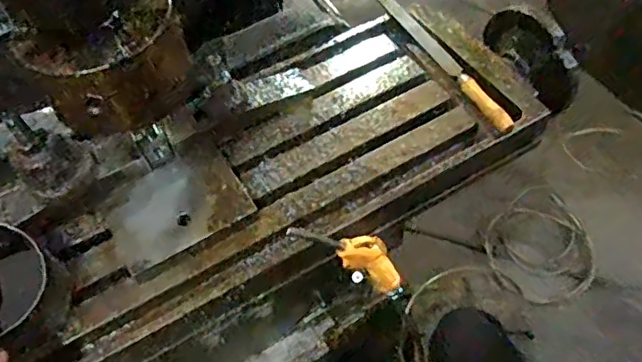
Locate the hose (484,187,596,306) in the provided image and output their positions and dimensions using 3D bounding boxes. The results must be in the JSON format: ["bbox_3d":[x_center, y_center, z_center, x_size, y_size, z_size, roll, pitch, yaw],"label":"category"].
[{"bbox_3d":[0.580,0.178,1.497,0.300,0.043,0.277,-2,54,3],"label":"hose"}]

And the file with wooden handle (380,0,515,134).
[{"bbox_3d":[0.145,-0.147,0.677,0.021,0.027,0.259,-23,56,-13],"label":"file with wooden handle"}]

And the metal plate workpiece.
[{"bbox_3d":[-0.145,0.022,0.562,0.130,0.019,0.105,-30,57,-17],"label":"metal plate workpiece"}]

